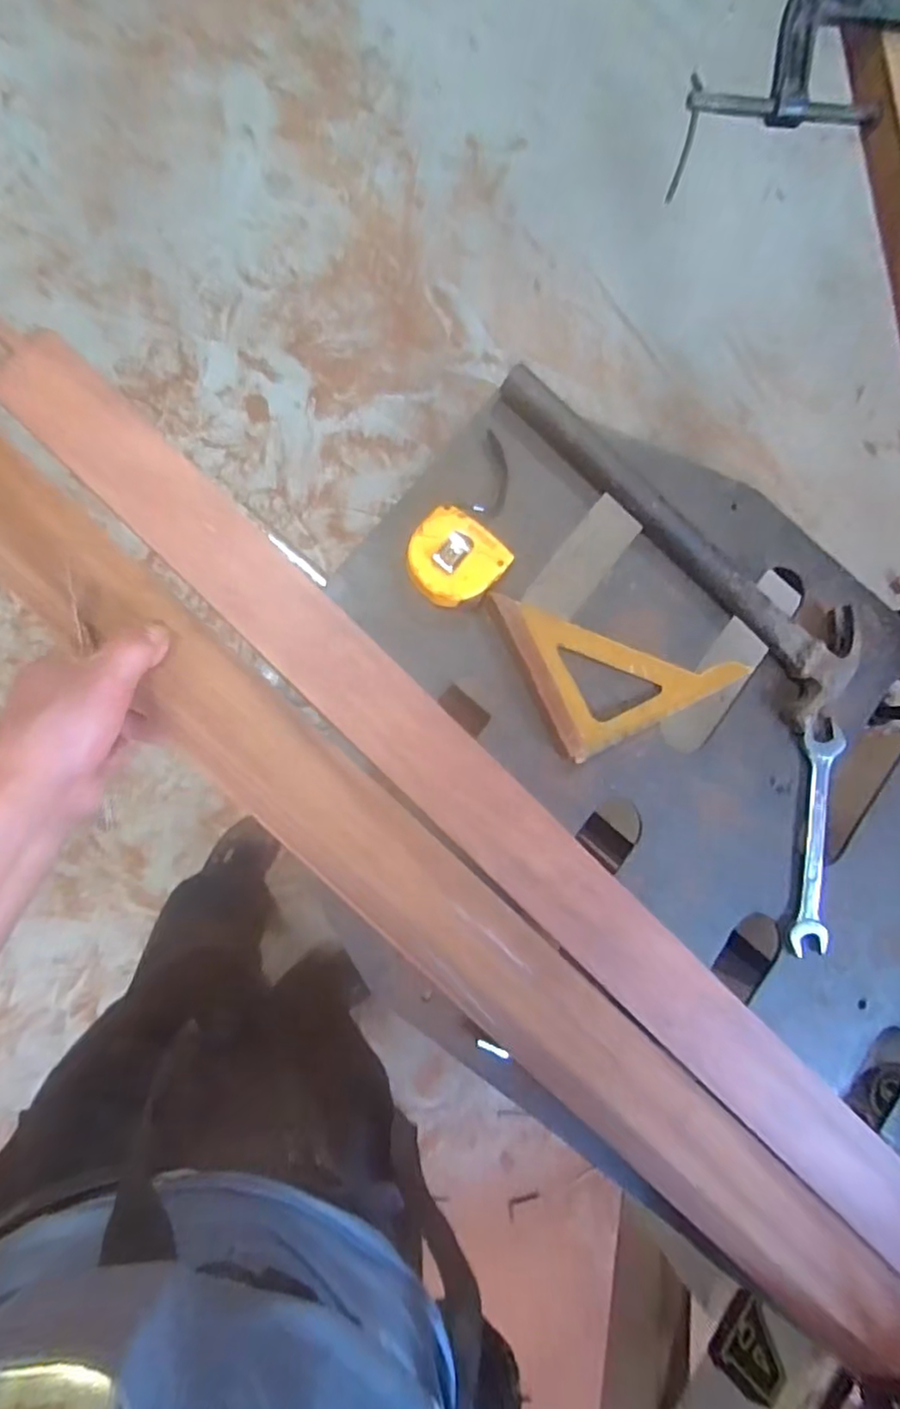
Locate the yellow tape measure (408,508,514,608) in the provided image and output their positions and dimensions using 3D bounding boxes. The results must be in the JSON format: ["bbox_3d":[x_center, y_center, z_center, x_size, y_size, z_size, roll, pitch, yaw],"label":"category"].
[{"bbox_3d":[0.002,-0.107,0.491,0.067,0.035,0.066,38,80,-3],"label":"yellow tape measure"}]

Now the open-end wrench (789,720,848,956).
[{"bbox_3d":[0.297,0.105,0.521,0.031,0.010,0.183,8,83,-8],"label":"open-end wrench"}]

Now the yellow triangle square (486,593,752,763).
[{"bbox_3d":[0.126,-0.007,0.498,0.211,0.028,0.103,13,82,-7],"label":"yellow triangle square"}]

